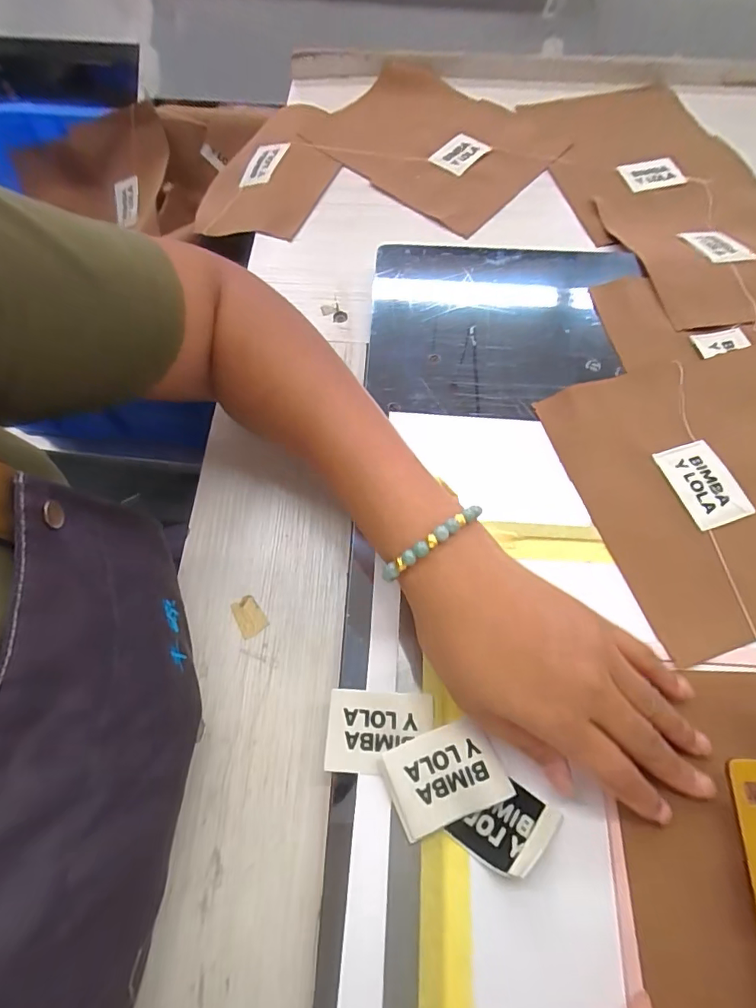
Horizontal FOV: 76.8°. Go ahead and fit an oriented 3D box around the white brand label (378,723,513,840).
[{"bbox_3d":[0.034,0.141,0.246,0.057,0.011,0.041,-18,67,-7],"label":"white brand label"}]

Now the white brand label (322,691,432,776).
[{"bbox_3d":[0.000,0.124,0.260,0.056,0.006,0.040,0,69,8],"label":"white brand label"}]

